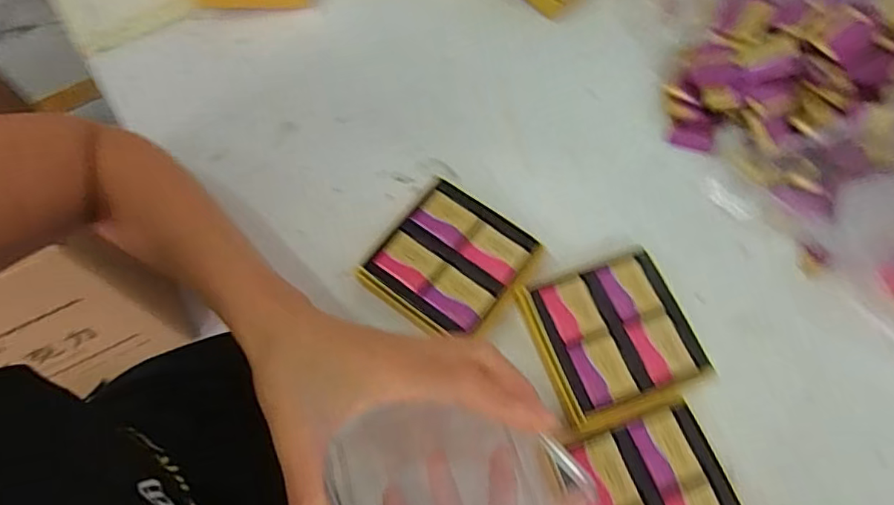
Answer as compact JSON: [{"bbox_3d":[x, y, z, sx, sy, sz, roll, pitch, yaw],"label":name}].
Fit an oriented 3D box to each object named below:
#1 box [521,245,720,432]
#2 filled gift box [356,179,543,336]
[{"bbox_3d":[0.110,0.058,0.374,0.099,0.029,0.099,-18,67,-7],"label":"box"},{"bbox_3d":[0.005,0.011,0.399,0.095,0.031,0.094,32,70,14],"label":"filled gift box"}]

